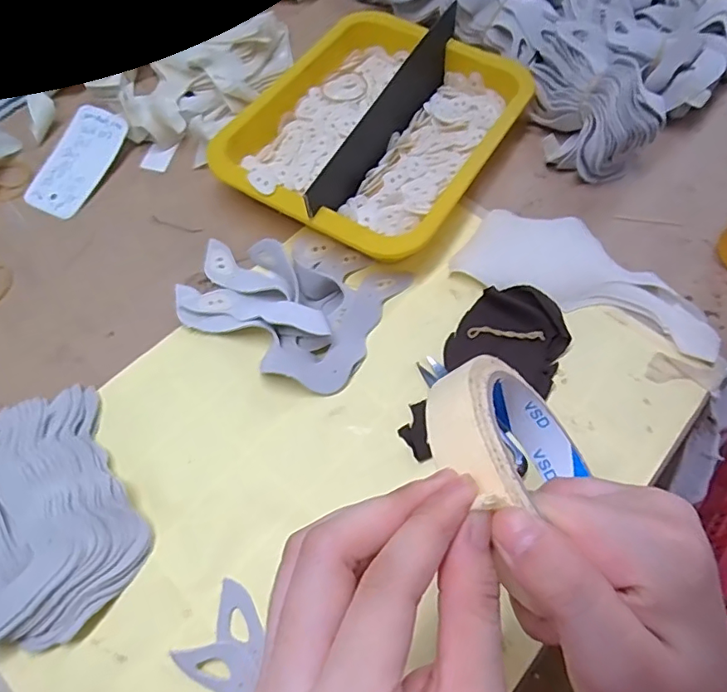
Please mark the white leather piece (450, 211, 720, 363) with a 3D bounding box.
[{"bbox_3d":[0.177,-0.057,0.421,0.196,0.010,0.085,22,62,8],"label":"white leather piece"}]

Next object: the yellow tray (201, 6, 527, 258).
[{"bbox_3d":[0.011,-0.189,0.466,0.198,0.046,0.252,30,64,12],"label":"yellow tray"}]

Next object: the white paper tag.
[{"bbox_3d":[-0.247,-0.159,0.460,0.049,0.008,0.102,24,77,2],"label":"white paper tag"}]

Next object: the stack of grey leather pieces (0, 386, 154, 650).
[{"bbox_3d":[-0.198,0.099,0.325,0.138,0.022,0.130,35,65,15],"label":"stack of grey leather pieces"}]

